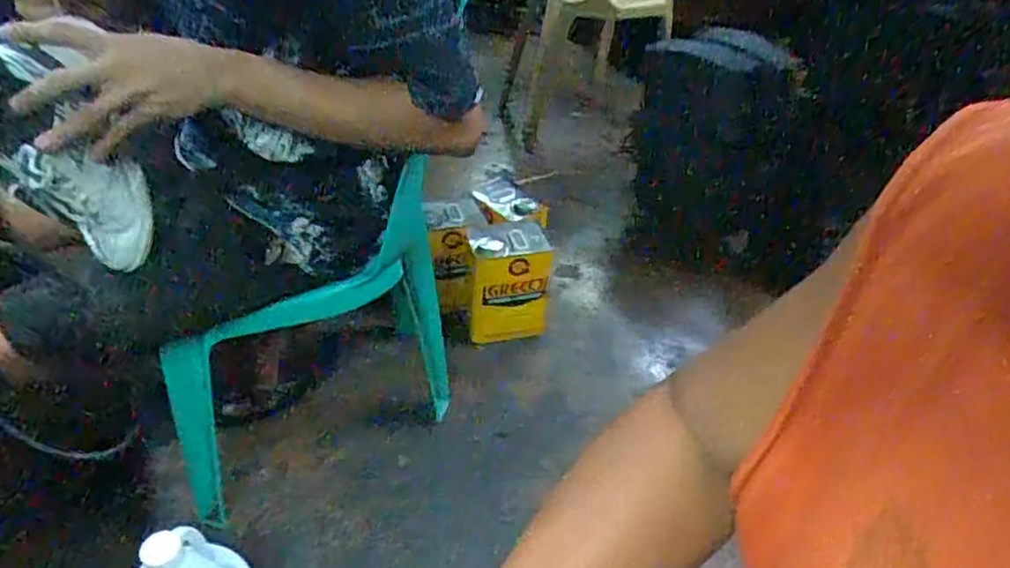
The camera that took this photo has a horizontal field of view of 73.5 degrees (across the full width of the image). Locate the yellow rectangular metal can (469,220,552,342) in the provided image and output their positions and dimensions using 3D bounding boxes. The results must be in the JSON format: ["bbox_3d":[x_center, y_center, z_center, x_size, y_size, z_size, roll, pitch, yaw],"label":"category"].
[{"bbox_3d":[0.007,0.003,1.358,0.159,0.203,0.107,0,38,-7],"label":"yellow rectangular metal can"}]

